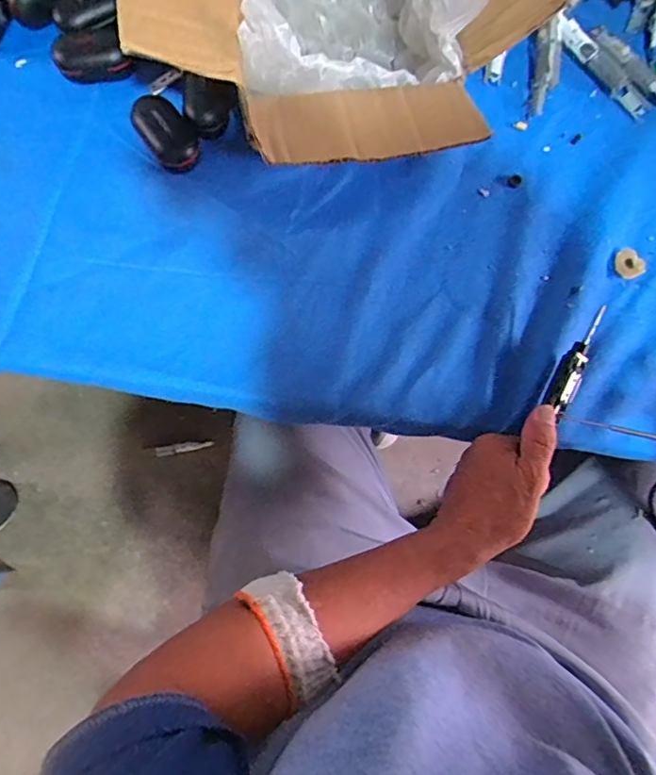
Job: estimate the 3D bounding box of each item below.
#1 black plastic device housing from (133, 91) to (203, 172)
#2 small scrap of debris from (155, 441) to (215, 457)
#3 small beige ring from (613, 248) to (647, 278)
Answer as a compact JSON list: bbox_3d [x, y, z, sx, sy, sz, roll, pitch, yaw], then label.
[{"bbox_3d":[-0.134,-0.210,0.459,0.036,0.026,0.063,-40,81,-9],"label":"black plastic device housing"},{"bbox_3d":[-0.268,0.113,1.044,0.112,0.004,0.019,-9,84,5],"label":"small scrap of debris"},{"bbox_3d":[0.249,-0.103,0.461,0.020,0.012,0.025,-42,82,-9],"label":"small beige ring"}]

